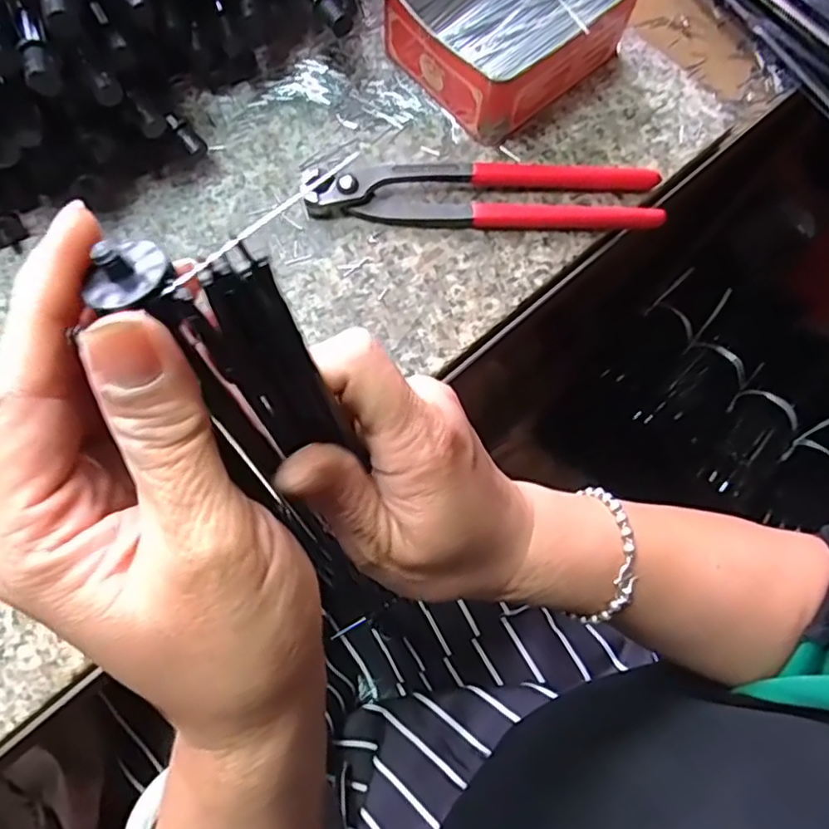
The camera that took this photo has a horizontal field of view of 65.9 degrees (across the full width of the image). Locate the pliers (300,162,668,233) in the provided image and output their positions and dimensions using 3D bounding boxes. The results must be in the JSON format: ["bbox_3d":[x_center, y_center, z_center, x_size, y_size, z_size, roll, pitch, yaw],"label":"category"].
[{"bbox_3d":[0.038,-0.122,0.354,0.194,0.015,0.039,0,74,-3],"label":"pliers"}]

